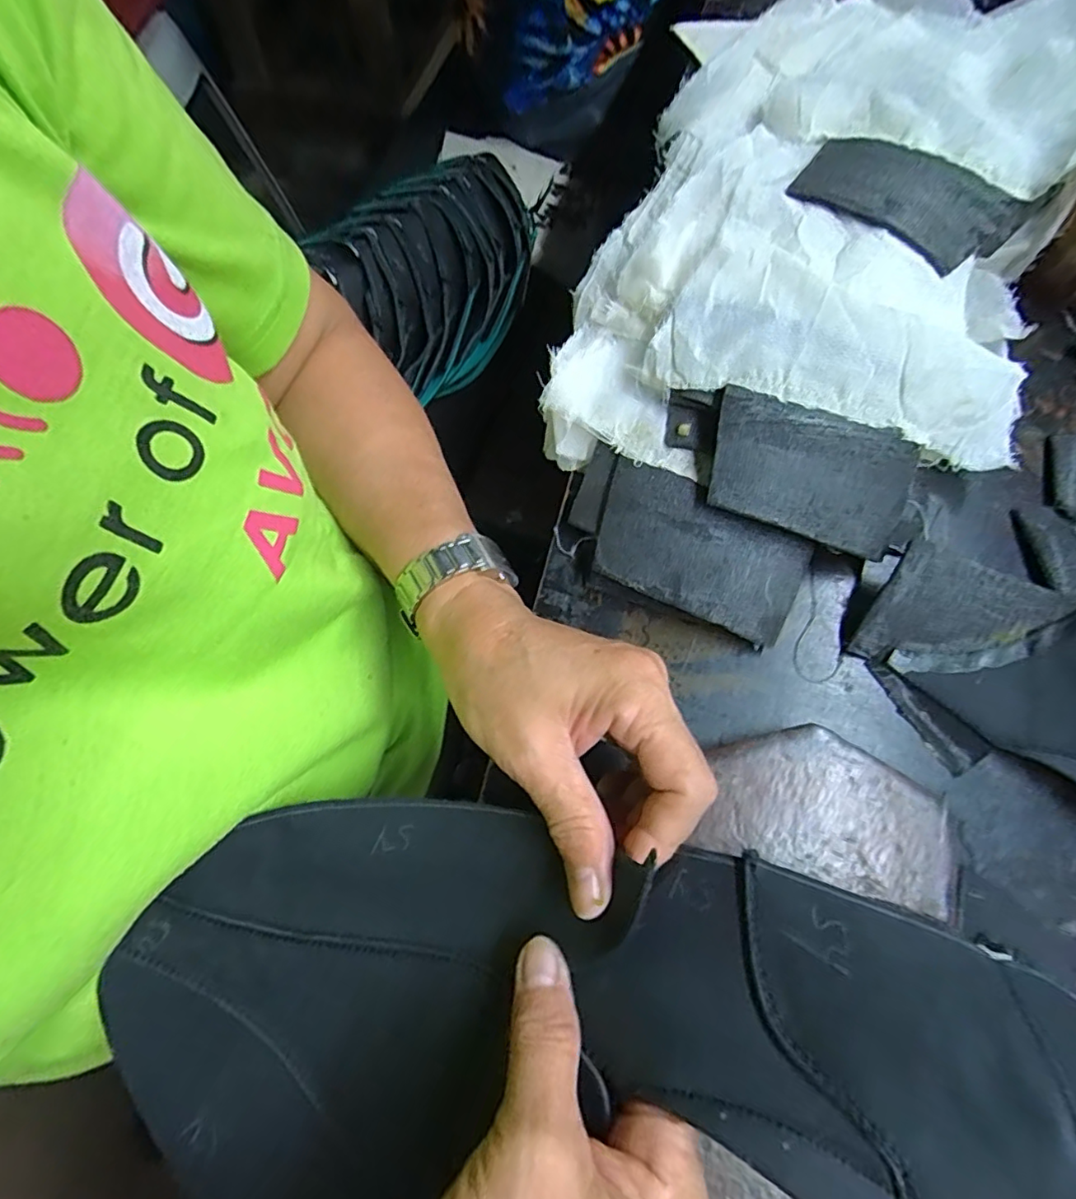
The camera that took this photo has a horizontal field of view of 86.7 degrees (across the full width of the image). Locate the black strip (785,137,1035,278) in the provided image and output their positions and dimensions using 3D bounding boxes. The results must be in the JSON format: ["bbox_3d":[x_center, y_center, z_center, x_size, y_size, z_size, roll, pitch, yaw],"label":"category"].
[{"bbox_3d":[0.213,-0.234,0.333,0.120,0.025,0.074,38,77,13],"label":"black strip"}]

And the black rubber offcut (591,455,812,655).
[{"bbox_3d":[0.082,-0.025,0.297,0.109,0.019,0.061,26,75,10],"label":"black rubber offcut"}]

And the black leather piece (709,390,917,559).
[{"bbox_3d":[0.138,-0.063,0.289,0.102,0.009,0.062,16,92,-5],"label":"black leather piece"}]

